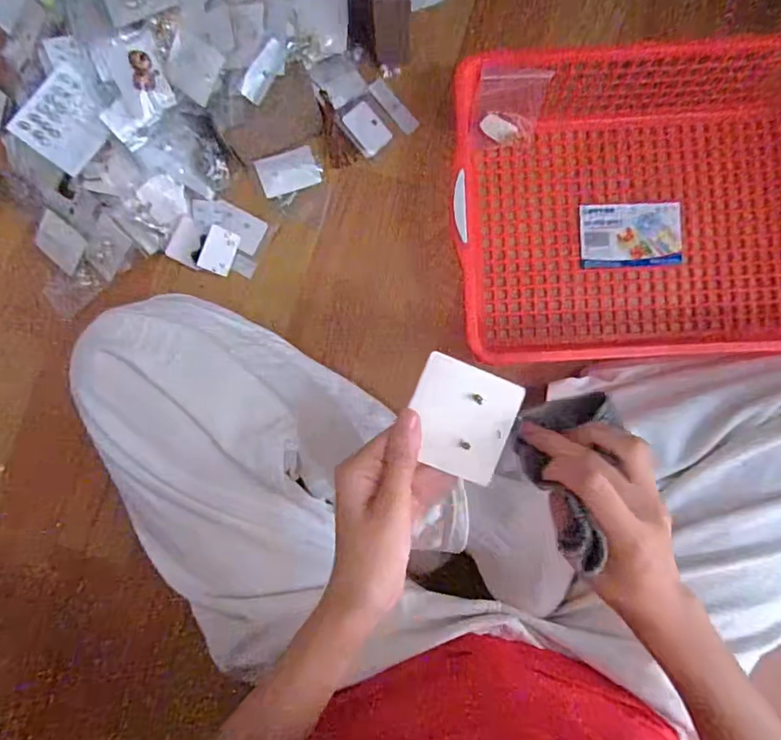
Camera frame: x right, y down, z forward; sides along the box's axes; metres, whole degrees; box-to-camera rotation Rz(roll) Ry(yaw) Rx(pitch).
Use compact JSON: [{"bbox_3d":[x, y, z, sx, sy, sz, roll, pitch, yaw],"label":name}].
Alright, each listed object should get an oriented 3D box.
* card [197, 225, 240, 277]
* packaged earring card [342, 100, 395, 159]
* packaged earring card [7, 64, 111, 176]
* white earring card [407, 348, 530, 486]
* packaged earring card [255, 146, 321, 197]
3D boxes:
[{"bbox_3d":[-0.189,-0.132,0.573,0.034,0.004,0.048,20,98,-26],"label":"card"},{"bbox_3d":[-0.026,-0.268,0.577,0.040,0.004,0.051,-45,99,-9],"label":"packaged earring card"},{"bbox_3d":[-0.317,-0.243,0.508,0.065,0.008,0.080,40,84,-38],"label":"packaged earring card"},{"bbox_3d":[0.046,0.032,0.334,0.069,0.004,0.068,22,88,-10],"label":"white earring card"},{"bbox_3d":[-0.115,-0.225,0.586,0.065,0.012,0.047,-21,81,-6],"label":"packaged earring card"}]

